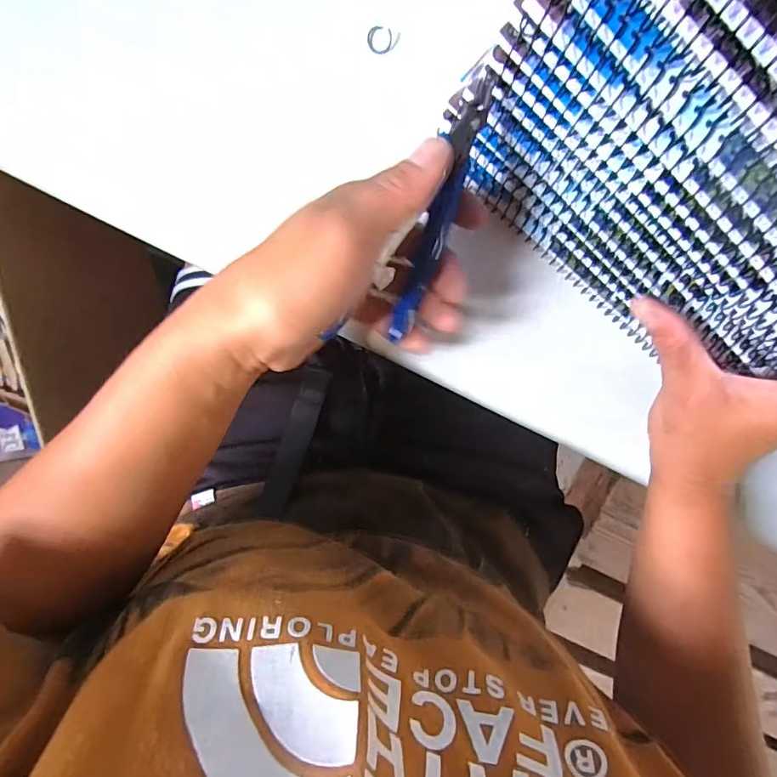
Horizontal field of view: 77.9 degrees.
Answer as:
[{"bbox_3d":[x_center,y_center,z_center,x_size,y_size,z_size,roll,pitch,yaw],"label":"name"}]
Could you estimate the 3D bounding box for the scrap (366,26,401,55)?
[{"bbox_3d":[-0.003,-0.185,0.254,0.016,0.004,0.014,26,98,-6],"label":"scrap"}]

